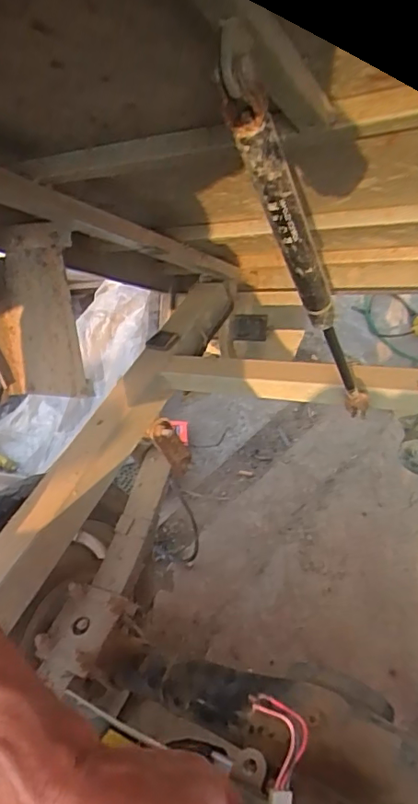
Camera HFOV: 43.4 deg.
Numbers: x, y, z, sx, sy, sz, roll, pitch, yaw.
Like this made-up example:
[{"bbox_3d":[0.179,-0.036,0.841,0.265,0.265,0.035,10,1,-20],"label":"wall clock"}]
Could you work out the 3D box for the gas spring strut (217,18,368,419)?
[{"bbox_3d":[0.082,-0.085,0.407,0.032,0.377,0.035,-42,52,-2],"label":"gas spring strut"}]

